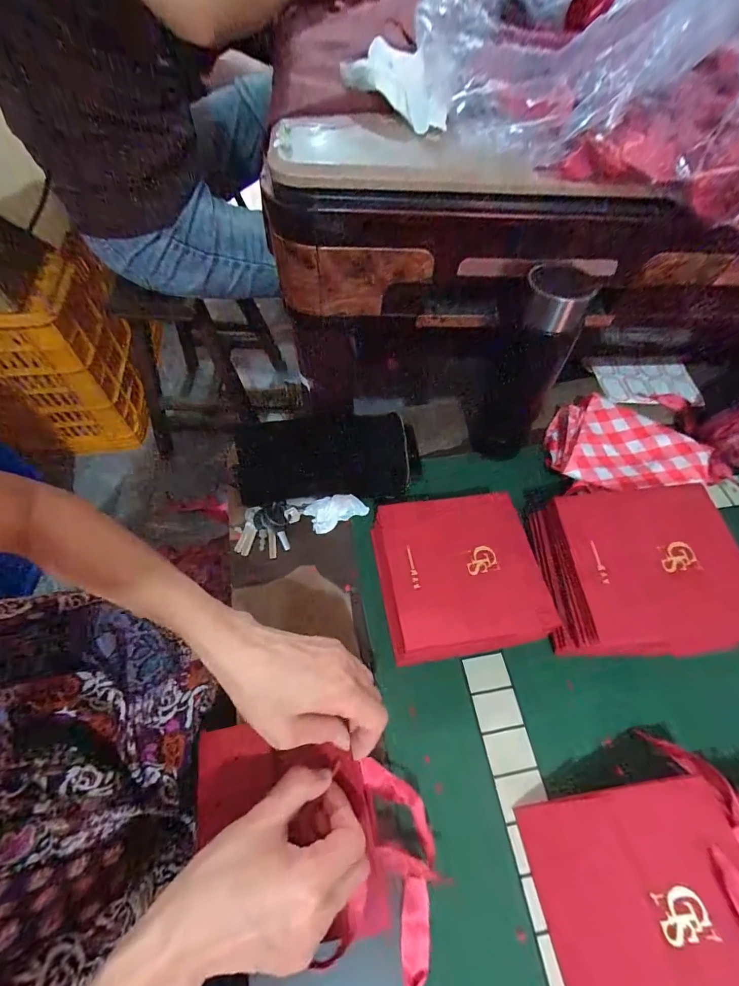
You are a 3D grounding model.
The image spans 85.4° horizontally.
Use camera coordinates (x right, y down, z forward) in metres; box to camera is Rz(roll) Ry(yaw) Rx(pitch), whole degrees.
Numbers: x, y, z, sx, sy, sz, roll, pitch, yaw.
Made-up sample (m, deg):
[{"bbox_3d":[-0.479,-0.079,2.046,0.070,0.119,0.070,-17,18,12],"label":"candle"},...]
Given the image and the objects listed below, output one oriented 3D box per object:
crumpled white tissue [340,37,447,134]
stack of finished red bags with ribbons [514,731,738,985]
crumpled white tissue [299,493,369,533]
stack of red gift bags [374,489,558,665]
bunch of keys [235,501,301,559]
[{"bbox_3d":[0.018,-0.345,0.337,0.110,0.045,0.031,27,62,12],"label":"crumpled white tissue"},{"bbox_3d":[0.257,0.284,0.278,0.220,0.055,0.169,-11,61,-9],"label":"stack of finished red bags with ribbons"},{"bbox_3d":[-0.038,0.019,0.449,0.065,0.019,0.034,-20,63,-14],"label":"crumpled white tissue"},{"bbox_3d":[0.086,0.077,0.390,0.142,0.046,0.143,-8,61,-8],"label":"stack of red gift bags"},{"bbox_3d":[-0.113,0.040,0.442,0.065,0.015,0.056,-1,60,-4],"label":"bunch of keys"}]

